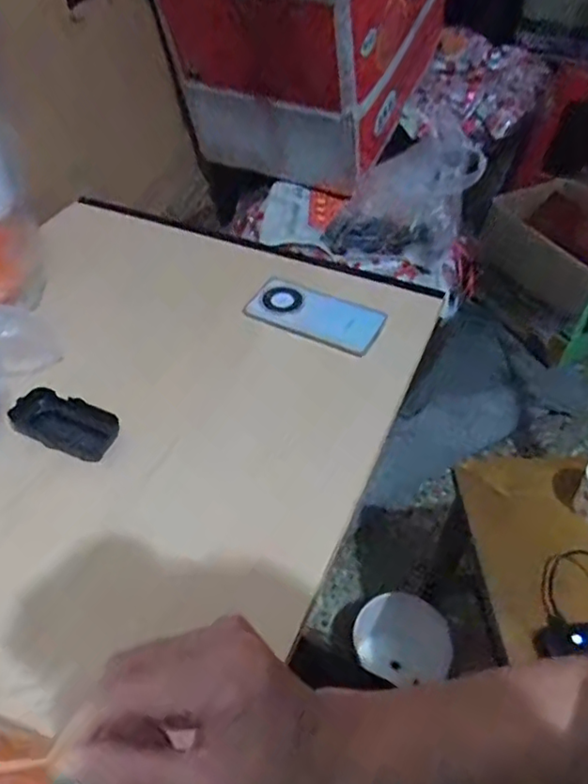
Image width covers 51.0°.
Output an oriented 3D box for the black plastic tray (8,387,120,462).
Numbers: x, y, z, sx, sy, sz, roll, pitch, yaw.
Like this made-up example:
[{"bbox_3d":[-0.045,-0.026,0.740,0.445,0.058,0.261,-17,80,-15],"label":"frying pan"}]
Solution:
[{"bbox_3d":[-0.245,0.035,0.659,0.110,0.031,0.053,16,50,12],"label":"black plastic tray"}]

